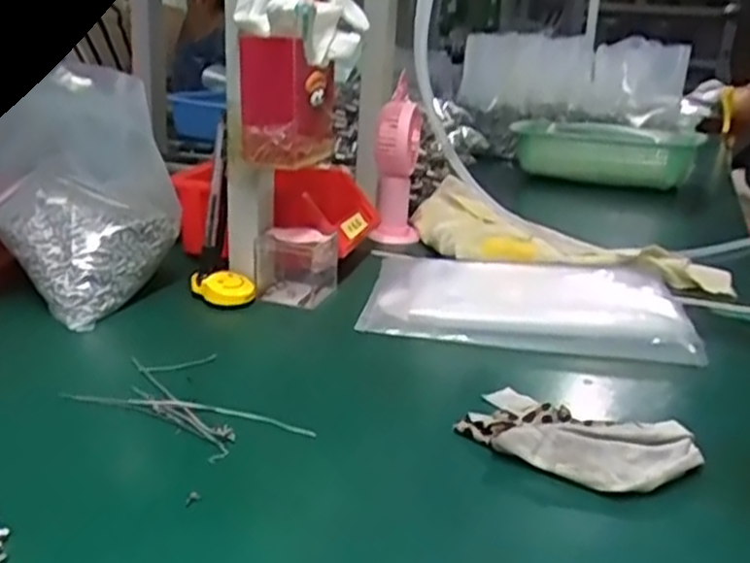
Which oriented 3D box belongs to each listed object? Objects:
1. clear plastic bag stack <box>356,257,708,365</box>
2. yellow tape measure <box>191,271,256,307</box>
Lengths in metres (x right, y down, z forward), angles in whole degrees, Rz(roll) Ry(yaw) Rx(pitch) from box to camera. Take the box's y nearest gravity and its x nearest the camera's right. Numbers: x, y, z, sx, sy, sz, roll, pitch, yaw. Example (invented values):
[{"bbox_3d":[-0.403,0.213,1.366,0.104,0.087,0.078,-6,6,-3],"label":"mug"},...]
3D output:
[{"bbox_3d":[0.125,0.013,0.650,0.259,0.014,0.178,5,21,6],"label":"clear plastic bag stack"},{"bbox_3d":[-0.130,0.003,0.655,0.039,0.019,0.047,-15,28,-39],"label":"yellow tape measure"}]

